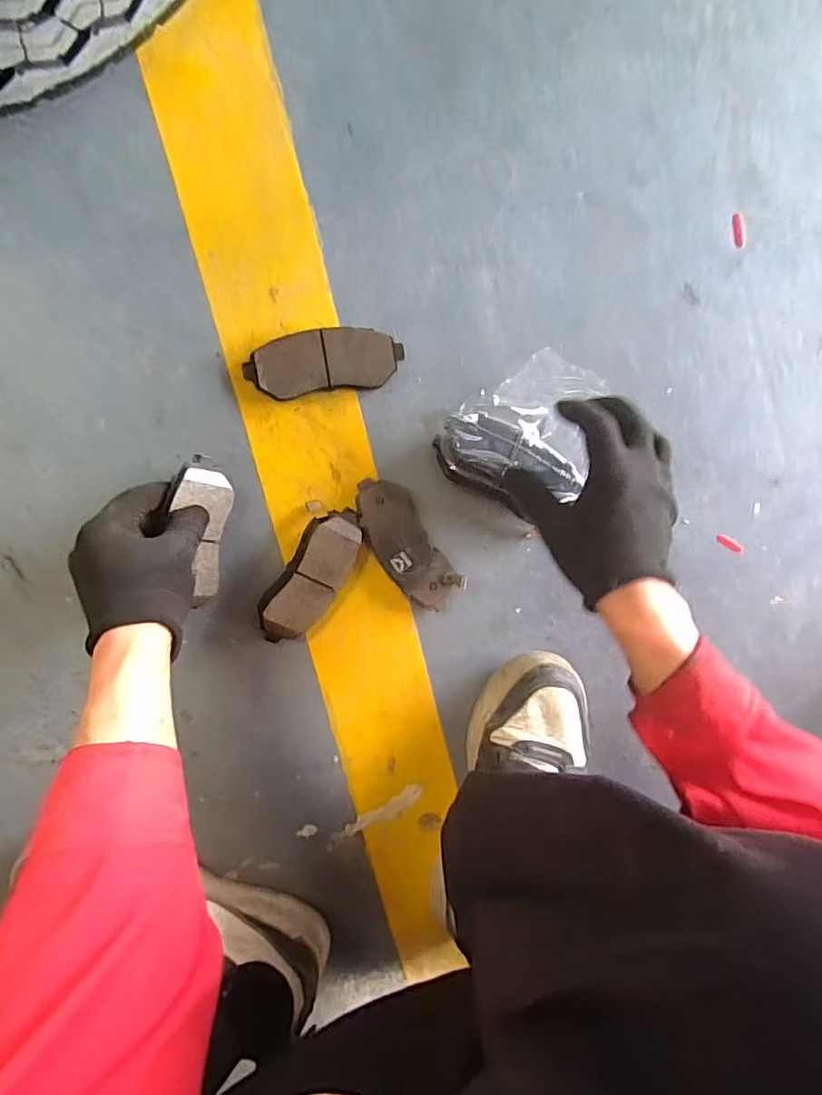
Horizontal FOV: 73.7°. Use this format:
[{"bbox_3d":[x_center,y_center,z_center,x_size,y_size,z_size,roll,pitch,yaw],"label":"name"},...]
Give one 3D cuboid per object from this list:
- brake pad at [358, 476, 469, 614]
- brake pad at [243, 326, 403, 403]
[{"bbox_3d":[-0.005,-0.002,0.488,0.052,0.015,0.127,-34,99,-2],"label":"brake pad"},{"bbox_3d":[-0.073,-0.157,0.463,0.128,0.014,0.051,-9,98,-6],"label":"brake pad"}]

